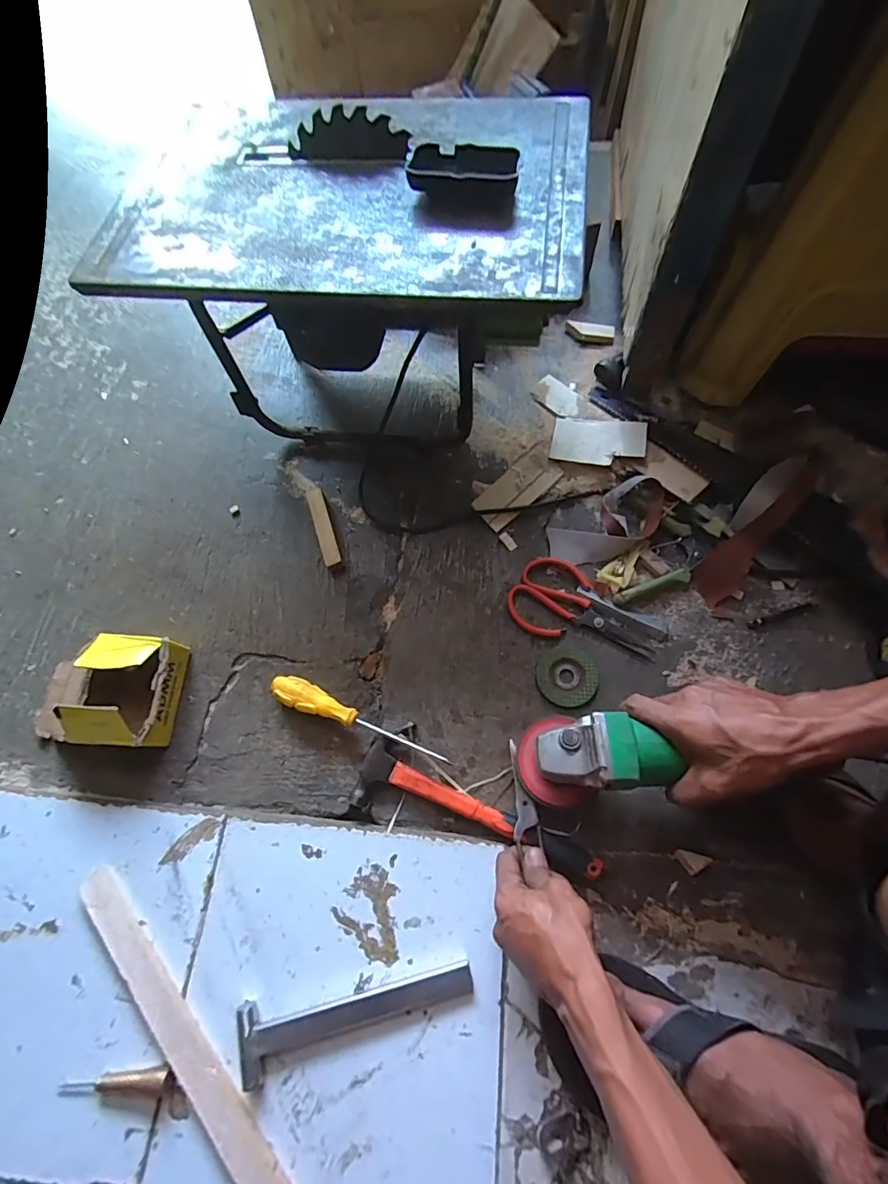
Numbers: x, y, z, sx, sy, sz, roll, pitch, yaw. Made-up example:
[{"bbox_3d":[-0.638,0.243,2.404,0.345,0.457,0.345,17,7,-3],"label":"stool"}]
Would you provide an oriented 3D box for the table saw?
[{"bbox_3d":[-0.094,-0.373,0.587,0.471,0.269,0.289,5,69,4],"label":"table saw"}]

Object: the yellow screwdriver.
[{"bbox_3d":[-0.097,0.142,0.526,0.214,0.030,0.032,20,71,10],"label":"yellow screwdriver"}]

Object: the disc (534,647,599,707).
[{"bbox_3d":[0.141,0.097,0.540,0.067,0.004,0.065,-1,68,2],"label":"disc"}]

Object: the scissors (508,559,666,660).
[{"bbox_3d":[0.168,0.030,0.562,0.177,0.009,0.097,32,73,14],"label":"scissors"}]

